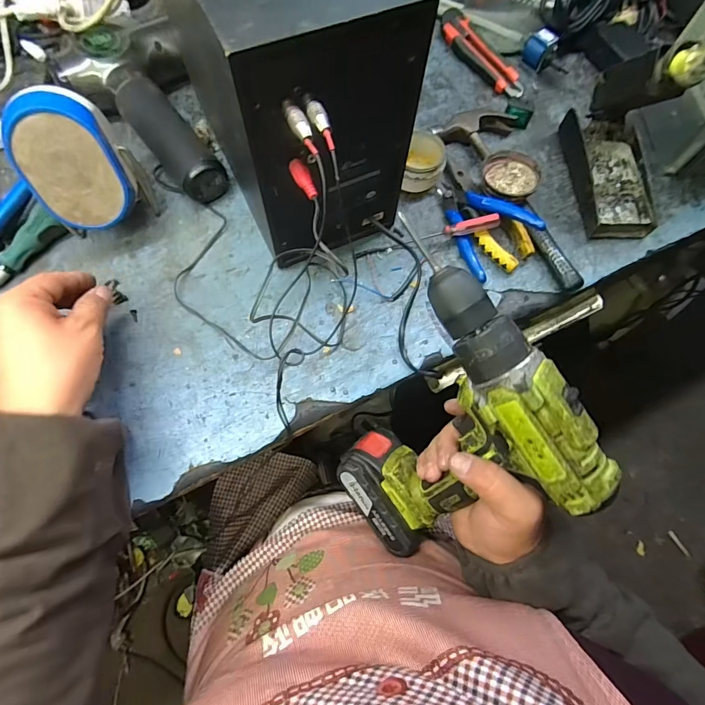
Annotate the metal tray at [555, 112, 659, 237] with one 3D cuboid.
[{"bbox_3d":[0.289,-0.203,0.473,0.072,0.034,0.154,-3,70,-3],"label":"metal tray"}]

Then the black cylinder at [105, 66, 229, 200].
[{"bbox_3d":[-0.203,-0.239,0.454,0.048,0.047,0.166,-36,75,-14],"label":"black cylinder"}]

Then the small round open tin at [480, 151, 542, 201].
[{"bbox_3d":[0.172,-0.190,0.450,0.058,0.020,0.061,-2,77,10],"label":"small round open tin"}]

